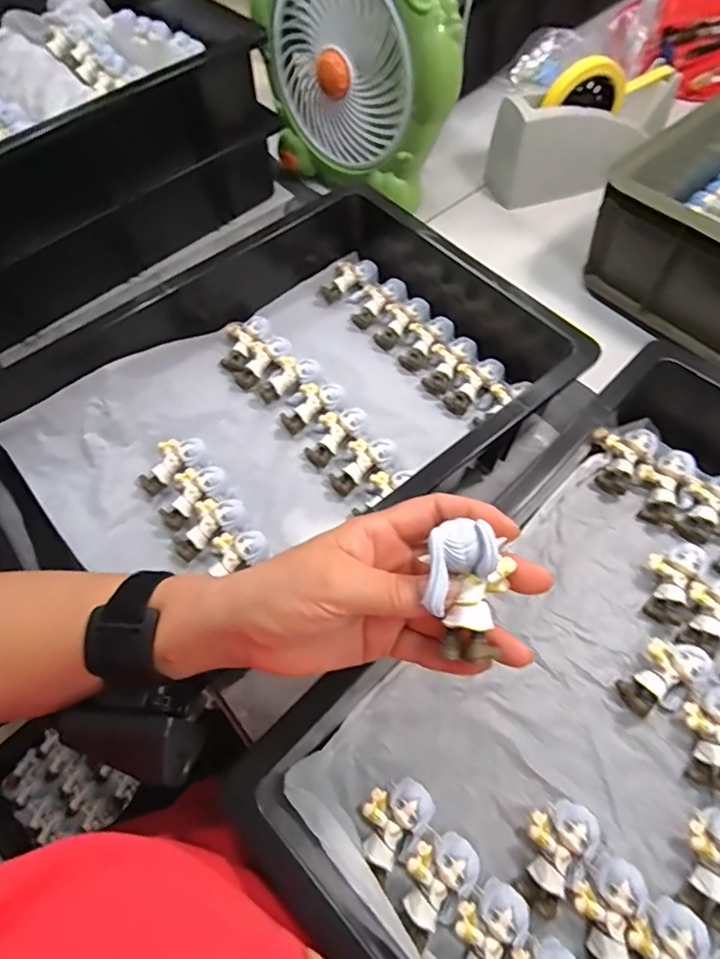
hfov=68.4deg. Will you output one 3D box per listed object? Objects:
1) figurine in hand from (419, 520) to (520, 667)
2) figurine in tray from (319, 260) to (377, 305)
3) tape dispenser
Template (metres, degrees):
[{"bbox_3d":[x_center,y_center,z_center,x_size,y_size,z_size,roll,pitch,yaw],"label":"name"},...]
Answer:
[{"bbox_3d":[0.046,0.049,0.233,0.037,0.028,0.051,11,66,8],"label":"figurine in hand"},{"bbox_3d":[-0.015,-0.221,0.582,0.065,0.014,0.037,-32,66,6],"label":"figurine in tray"},{"bbox_3d":[0.267,-0.409,0.625,0.207,0.117,0.061,-16,62,-5],"label":"tape dispenser"}]

